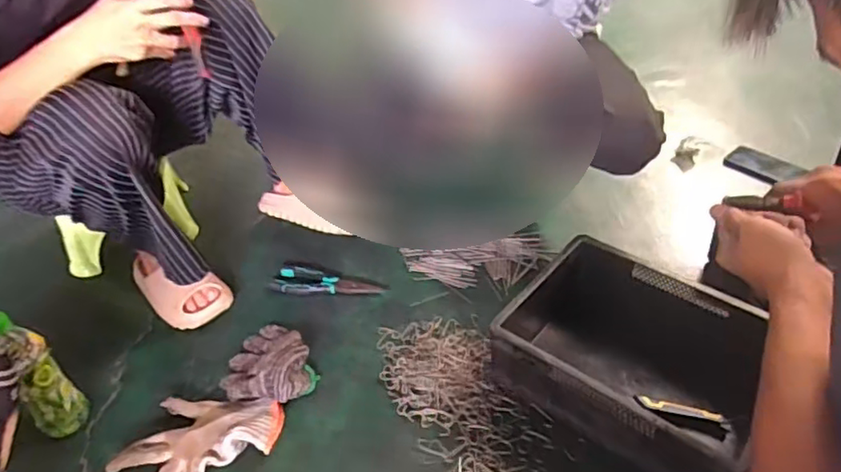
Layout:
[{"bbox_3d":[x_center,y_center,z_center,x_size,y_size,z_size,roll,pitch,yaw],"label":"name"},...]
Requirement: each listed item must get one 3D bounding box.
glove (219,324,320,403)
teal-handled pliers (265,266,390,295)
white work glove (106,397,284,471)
[{"bbox_3d":[-0.231,0.182,0.895,0.129,0.051,0.160,-21,43,-18],"label":"glove"},{"bbox_3d":[-0.157,0.081,1.027,0.178,0.015,0.055,5,41,11],"label":"teal-handled pliers"},{"bbox_3d":[-0.295,0.268,0.820,0.205,0.029,0.135,-25,44,-22],"label":"white work glove"}]

